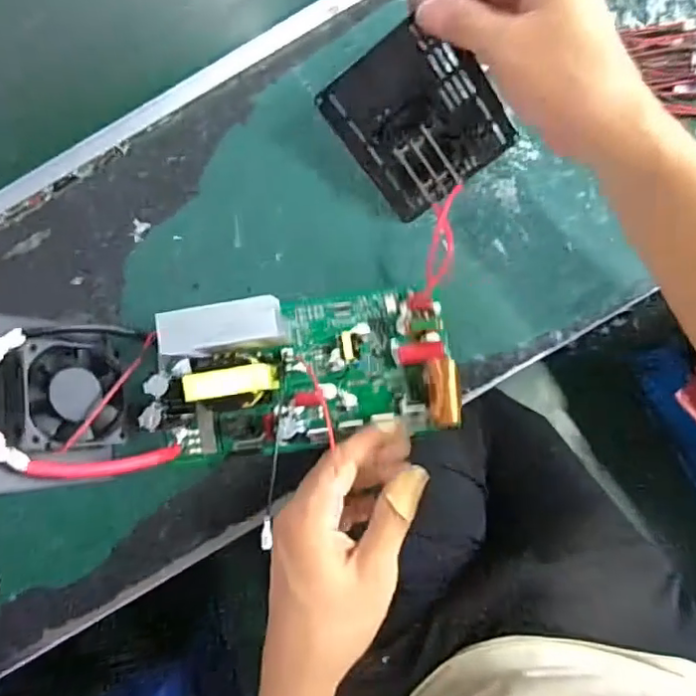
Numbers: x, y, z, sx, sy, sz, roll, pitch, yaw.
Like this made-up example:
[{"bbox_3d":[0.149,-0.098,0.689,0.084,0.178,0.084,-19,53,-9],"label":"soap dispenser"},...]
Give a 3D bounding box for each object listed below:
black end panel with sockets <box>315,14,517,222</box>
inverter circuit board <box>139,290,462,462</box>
[{"bbox_3d":[0.043,-0.131,0.343,0.088,0.030,0.094,-34,117,16],"label":"black end panel with sockets"},{"bbox_3d":[-0.029,0.013,0.356,0.180,0.061,0.090,-7,82,5],"label":"inverter circuit board"}]

